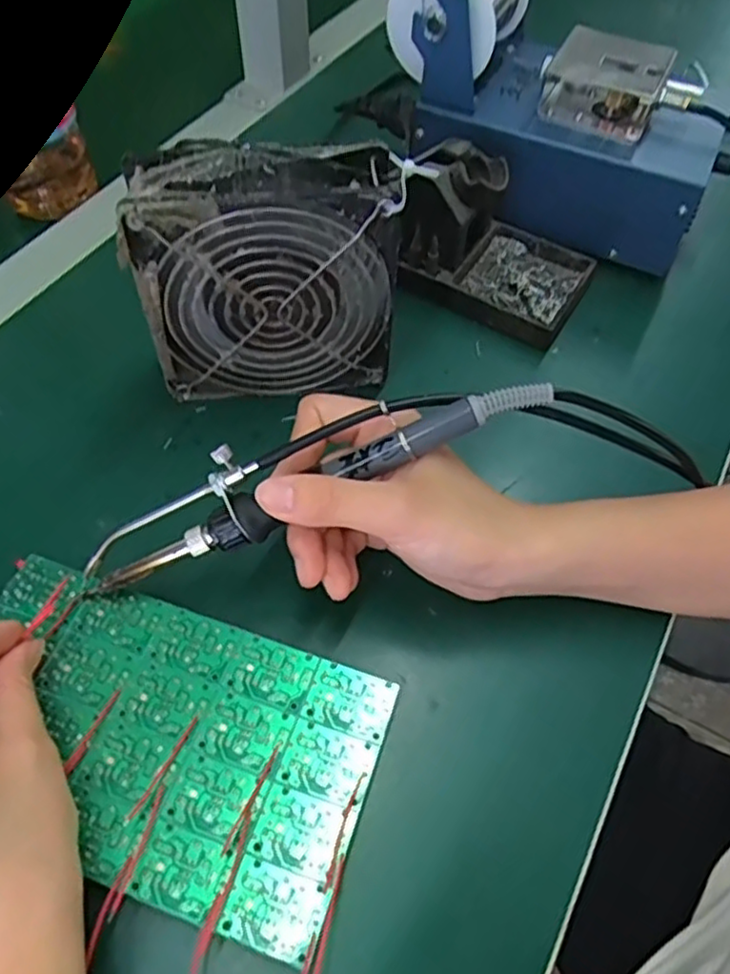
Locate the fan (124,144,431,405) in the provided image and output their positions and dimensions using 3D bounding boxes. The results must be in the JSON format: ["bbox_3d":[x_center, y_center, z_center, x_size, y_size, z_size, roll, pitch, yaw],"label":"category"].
[{"bbox_3d":[-0.045,-0.099,0.344,0.121,0.122,0.041,-6,57,-7],"label":"fan"}]

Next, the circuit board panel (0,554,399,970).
[{"bbox_3d":[-0.082,0.095,0.271,0.168,0.004,0.100,18,58,9],"label":"circuit board panel"}]

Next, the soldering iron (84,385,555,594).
[{"bbox_3d":[-0.023,-0.005,0.279,0.197,0.025,0.028,-21,58,5],"label":"soldering iron"}]

